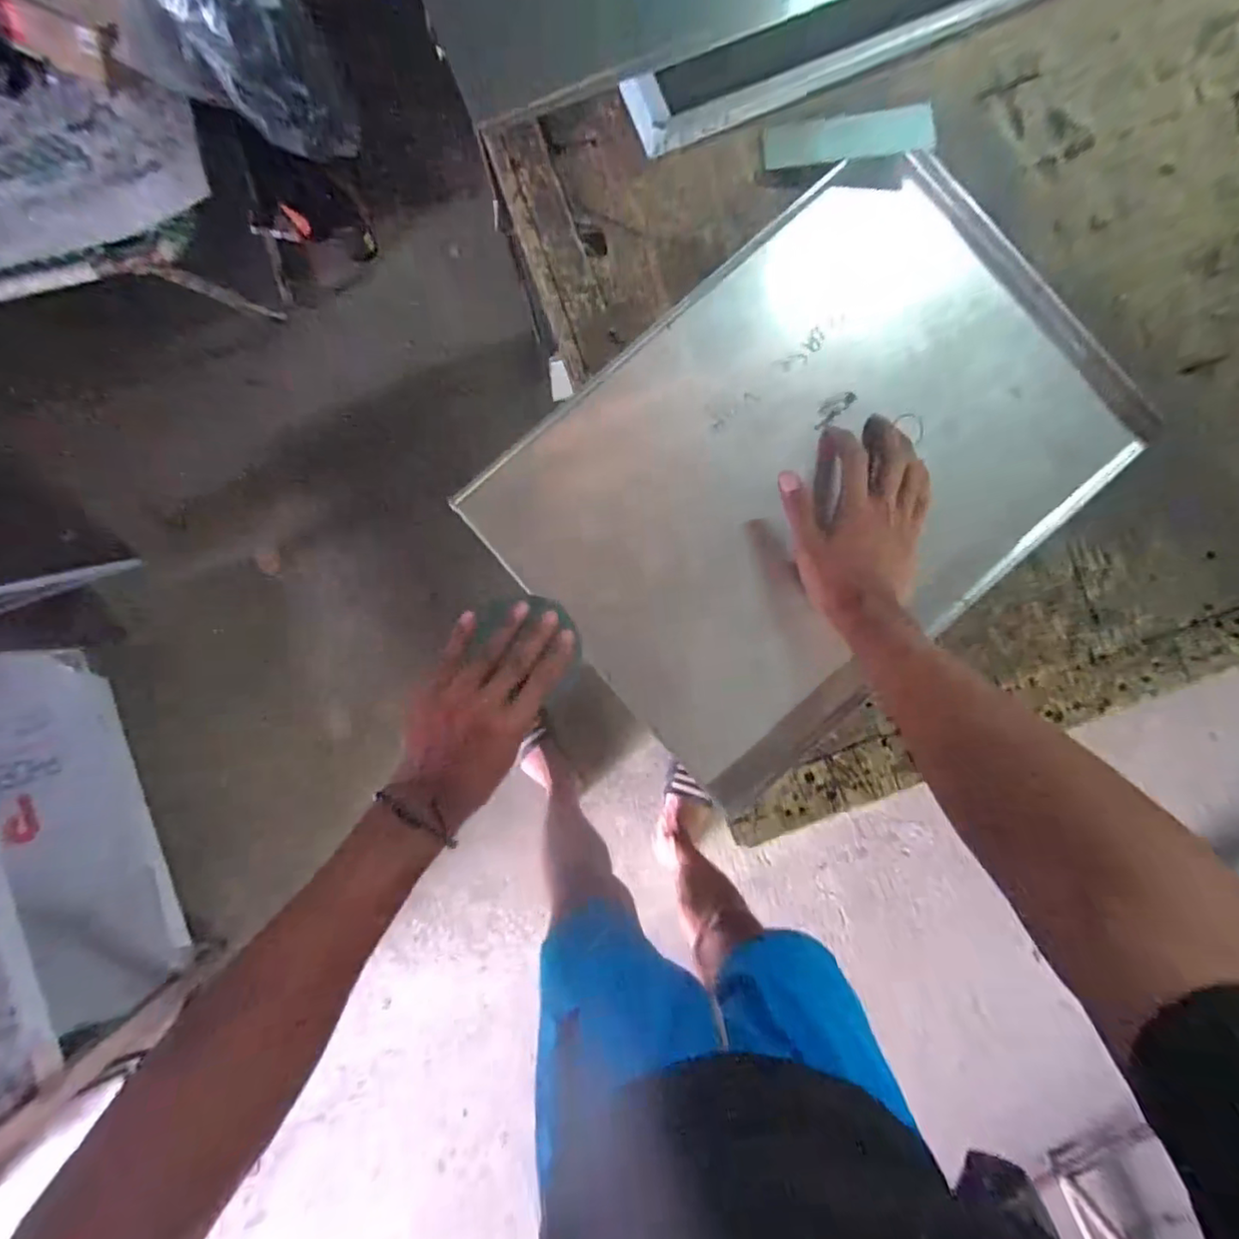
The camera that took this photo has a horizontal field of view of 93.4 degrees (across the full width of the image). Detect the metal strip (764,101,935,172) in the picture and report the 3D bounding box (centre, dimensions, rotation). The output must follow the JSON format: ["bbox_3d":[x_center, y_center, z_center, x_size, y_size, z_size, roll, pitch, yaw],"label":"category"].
[{"bbox_3d":[0.195,-0.415,0.502,0.136,0.011,0.037,-1,97,8],"label":"metal strip"}]

